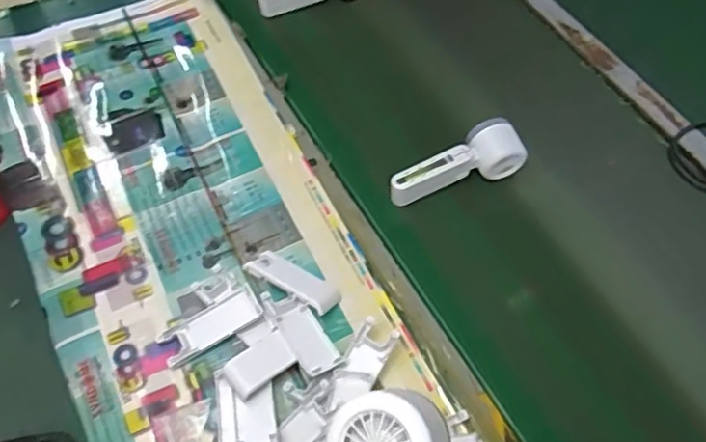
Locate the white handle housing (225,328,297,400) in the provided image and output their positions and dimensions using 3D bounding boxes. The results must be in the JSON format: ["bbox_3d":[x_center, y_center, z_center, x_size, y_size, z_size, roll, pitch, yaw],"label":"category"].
[{"bbox_3d":[-0.090,0.140,0.623,0.067,0.013,0.040,-35,64,-22],"label":"white handle housing"}]

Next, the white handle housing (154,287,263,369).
[{"bbox_3d":[-0.145,0.107,0.653,0.102,0.016,0.042,-26,61,-18],"label":"white handle housing"}]

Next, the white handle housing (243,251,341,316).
[{"bbox_3d":[-0.063,0.063,0.681,0.104,0.017,0.038,30,60,16],"label":"white handle housing"}]

